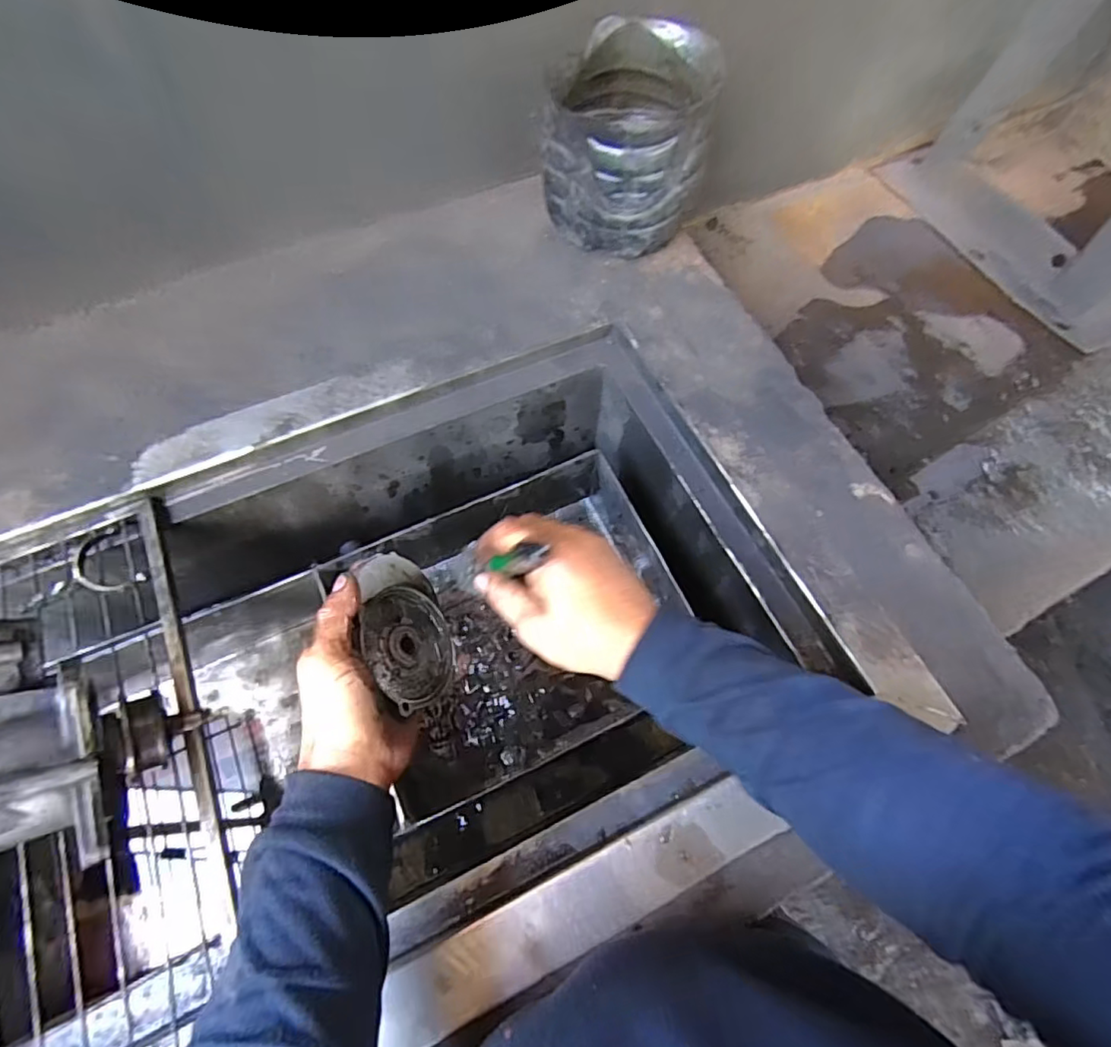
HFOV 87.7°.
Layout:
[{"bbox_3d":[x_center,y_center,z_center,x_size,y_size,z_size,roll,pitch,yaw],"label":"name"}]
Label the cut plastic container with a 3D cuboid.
[{"bbox_3d":[0.076,-0.393,0.610,0.152,0.156,0.166,16,65,6],"label":"cut plastic container"}]

